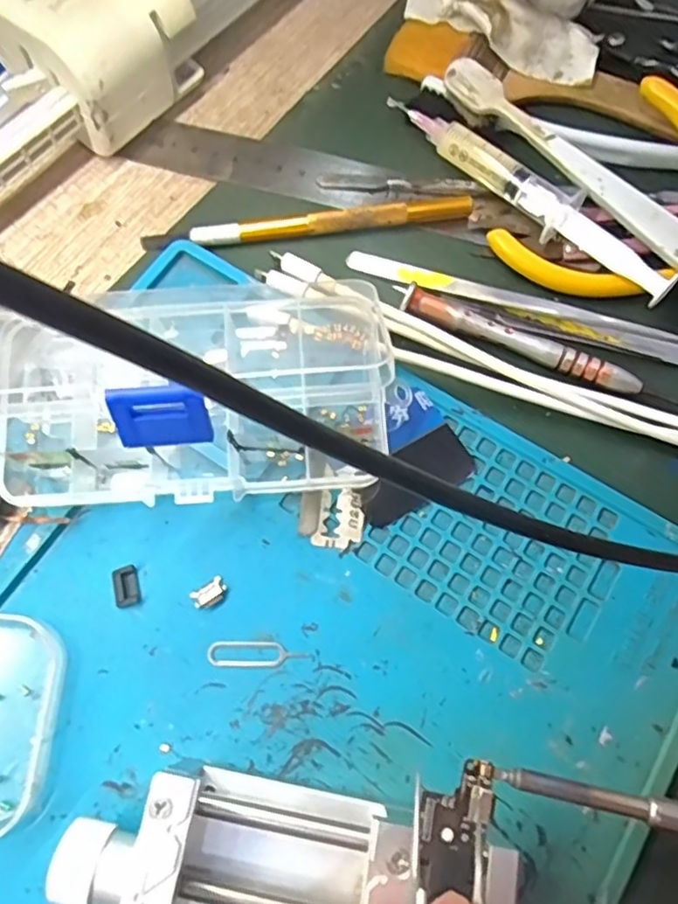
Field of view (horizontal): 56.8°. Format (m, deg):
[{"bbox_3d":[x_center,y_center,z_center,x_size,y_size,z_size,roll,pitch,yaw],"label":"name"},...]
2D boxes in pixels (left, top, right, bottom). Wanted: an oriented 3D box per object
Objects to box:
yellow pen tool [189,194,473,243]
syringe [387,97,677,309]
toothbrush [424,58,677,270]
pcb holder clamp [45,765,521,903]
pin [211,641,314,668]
[{"bbox_3d":[-0.003,-0.094,0.256,0.112,0.008,0.007,-7,70,-3],"label":"yellow pen tool"},{"bbox_3d":[0.074,-0.105,0.254,0.138,0.015,0.017,42,75,13],"label":"syringe"},{"bbox_3d":[0.108,-0.097,0.246,0.190,0.021,0.015,43,76,14],"label":"toothbrush"},{"bbox_3d":[-0.006,0.122,0.167,0.137,0.034,0.053,10,71,4],"label":"pcb holder clamp"},{"bbox_3d":[-0.026,0.066,0.205,0.034,0.004,0.008,0,72,-1],"label":"pin"}]

